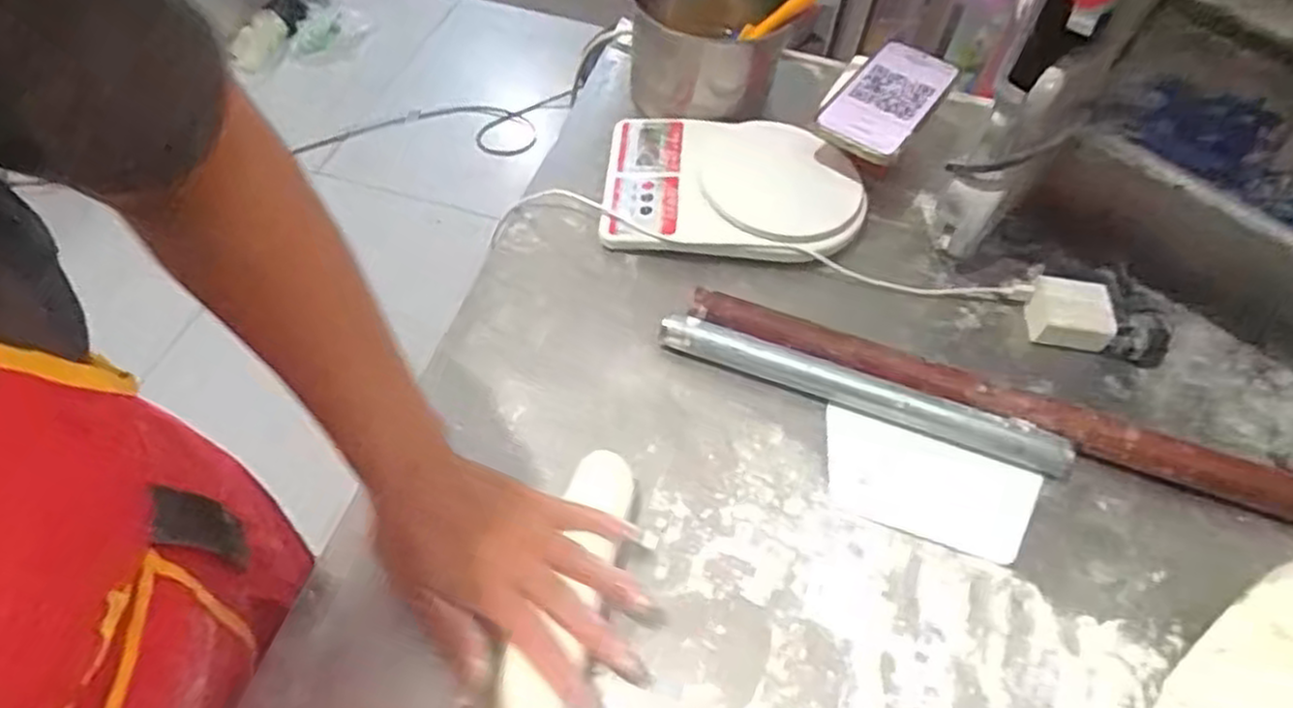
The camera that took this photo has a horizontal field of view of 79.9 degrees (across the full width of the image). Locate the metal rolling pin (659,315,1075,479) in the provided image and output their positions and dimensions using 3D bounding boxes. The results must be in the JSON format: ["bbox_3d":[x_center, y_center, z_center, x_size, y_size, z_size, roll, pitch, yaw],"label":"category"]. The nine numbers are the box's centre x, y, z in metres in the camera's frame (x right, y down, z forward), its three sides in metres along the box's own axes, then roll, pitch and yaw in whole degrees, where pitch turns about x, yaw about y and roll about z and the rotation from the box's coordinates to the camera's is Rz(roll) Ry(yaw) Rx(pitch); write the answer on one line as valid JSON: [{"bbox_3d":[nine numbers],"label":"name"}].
[{"bbox_3d":[0.151,0.030,0.556,0.290,0.025,0.025,18,55,9],"label":"metal rolling pin"}]

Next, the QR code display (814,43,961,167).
[{"bbox_3d":[0.208,-0.222,0.672,0.077,0.021,0.156,30,58,16],"label":"QR code display"}]

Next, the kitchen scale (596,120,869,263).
[{"bbox_3d":[0.074,-0.142,0.665,0.215,0.036,0.149,5,54,-1],"label":"kitchen scale"}]

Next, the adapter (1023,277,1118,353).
[{"bbox_3d":[0.332,-0.033,0.609,0.062,0.035,0.046,14,55,5],"label":"adapter"}]

